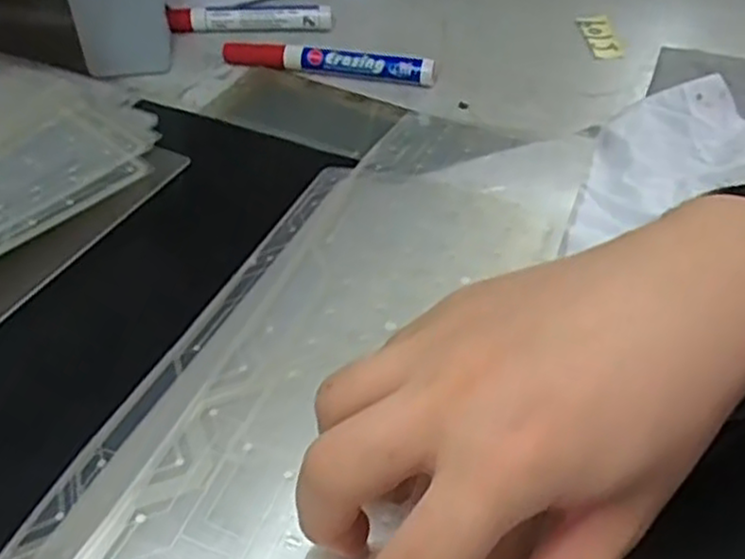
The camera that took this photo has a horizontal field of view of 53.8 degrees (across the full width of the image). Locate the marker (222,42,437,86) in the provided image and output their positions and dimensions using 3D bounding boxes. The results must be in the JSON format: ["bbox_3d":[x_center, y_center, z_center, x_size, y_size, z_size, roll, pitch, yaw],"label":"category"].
[{"bbox_3d":[-0.029,-0.138,0.467,0.136,0.017,0.012,10,46,11],"label":"marker"}]

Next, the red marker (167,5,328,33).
[{"bbox_3d":[-0.084,-0.180,0.506,0.111,0.016,0.015,-2,45,-1],"label":"red marker"}]

